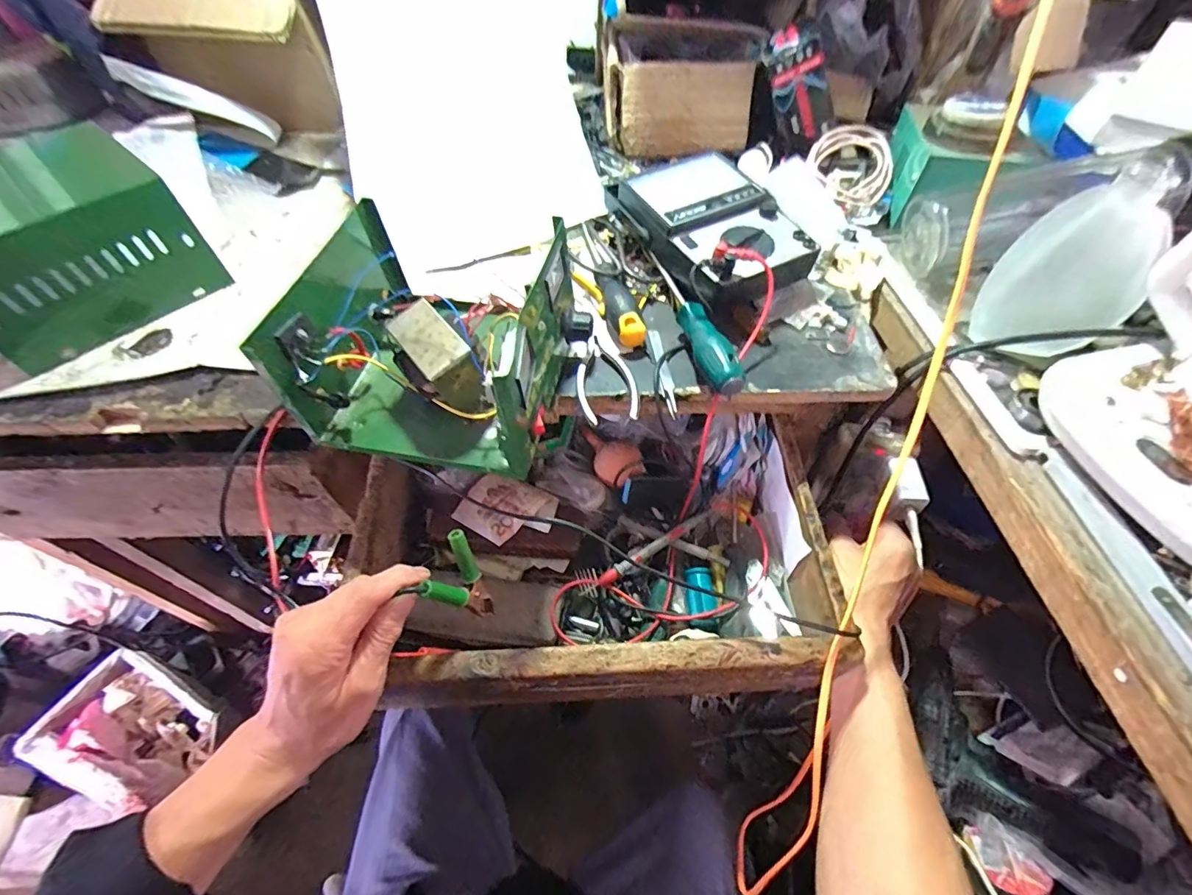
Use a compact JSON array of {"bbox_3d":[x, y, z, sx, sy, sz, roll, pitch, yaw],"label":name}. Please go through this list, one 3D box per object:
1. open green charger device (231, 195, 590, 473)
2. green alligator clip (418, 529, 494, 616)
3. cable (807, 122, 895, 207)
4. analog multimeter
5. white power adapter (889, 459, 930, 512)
[{"bbox_3d":[-0.109,-0.073,0.366,0.169,0.098,0.148,10,55,8],"label":"open green charger device"},{"bbox_3d":[-0.090,0.098,0.364,0.011,0.072,0.047,9,57,41],"label":"green alligator clip"},{"bbox_3d":[0.272,-0.302,0.538,0.087,0.042,0.090,25,59,17],"label":"cable"},{"bbox_3d":[0.103,-0.205,0.466,0.126,0.046,0.184,-19,57,-12],"label":"analog multimeter"},{"bbox_3d":[0.296,0.034,0.478,0.027,0.022,0.046,2,55,2],"label":"white power adapter"}]

